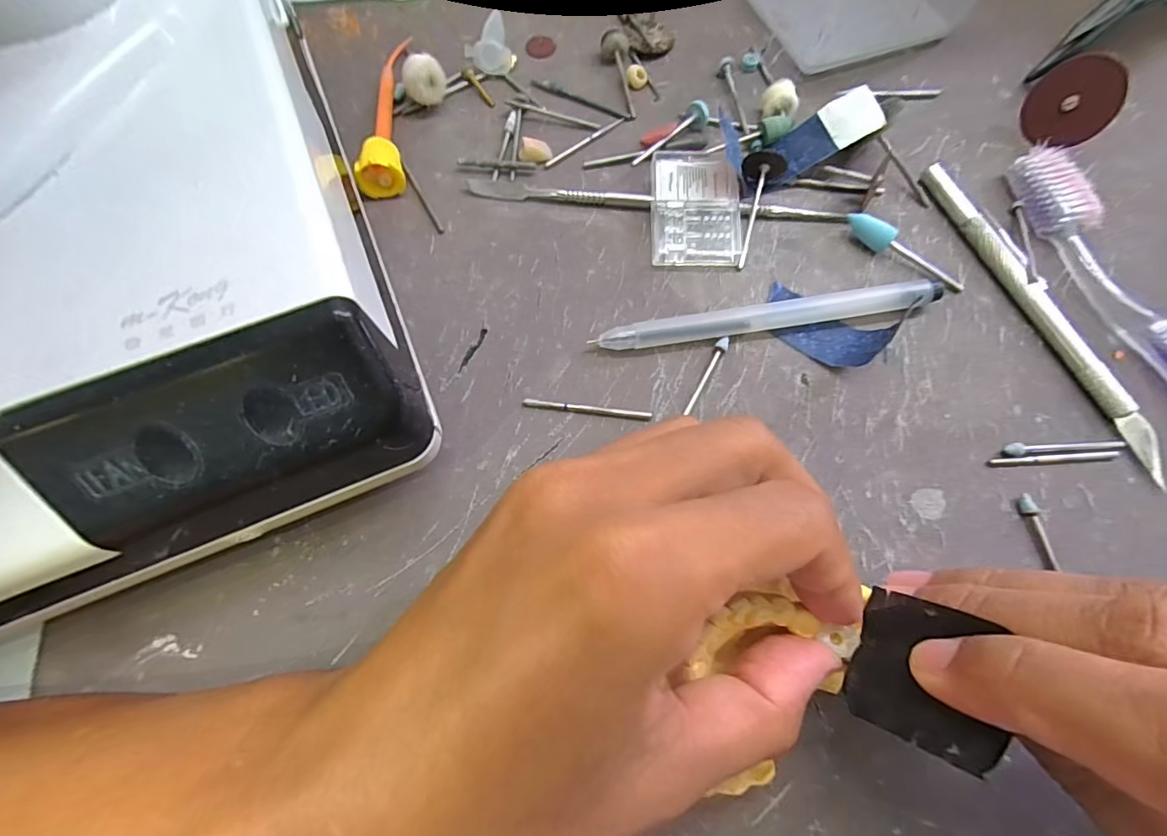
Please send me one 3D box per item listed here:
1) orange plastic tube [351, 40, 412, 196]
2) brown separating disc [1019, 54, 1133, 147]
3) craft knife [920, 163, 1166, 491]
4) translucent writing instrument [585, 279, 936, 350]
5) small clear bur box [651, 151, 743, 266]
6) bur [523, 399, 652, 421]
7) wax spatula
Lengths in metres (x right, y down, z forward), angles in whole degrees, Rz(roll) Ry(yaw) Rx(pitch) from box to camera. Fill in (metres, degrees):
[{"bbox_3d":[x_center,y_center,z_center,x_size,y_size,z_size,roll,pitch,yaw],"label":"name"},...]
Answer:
[{"bbox_3d":[-0.084,-0.131,0.209,0.018,0.014,0.085,-5,71,-3],"label":"orange plastic tube"},{"bbox_3d":[0.200,-0.129,0.204,0.004,0.031,0.031,-15,31,-34],"label":"brown separating disc"},{"bbox_3d":[0.168,-0.042,0.184,0.009,0.009,0.134,-20,72,-8],"label":"craft knife"},{"bbox_3d":[0.067,-0.037,0.181,0.123,0.009,0.012,-8,71,-4],"label":"translucent writing instrument"},{"bbox_3d":[0.044,-0.082,0.195,0.034,0.011,0.046,1,70,0],"label":"small clear bur box"},{"bbox_3d":[0.002,-0.003,0.170,0.044,0.004,0.004,6,70,1],"label":"bur"},{"bbox_3d":[0.029,-0.087,0.200,0.152,0.005,0.008,6,70,1],"label":"wax spatula"}]

